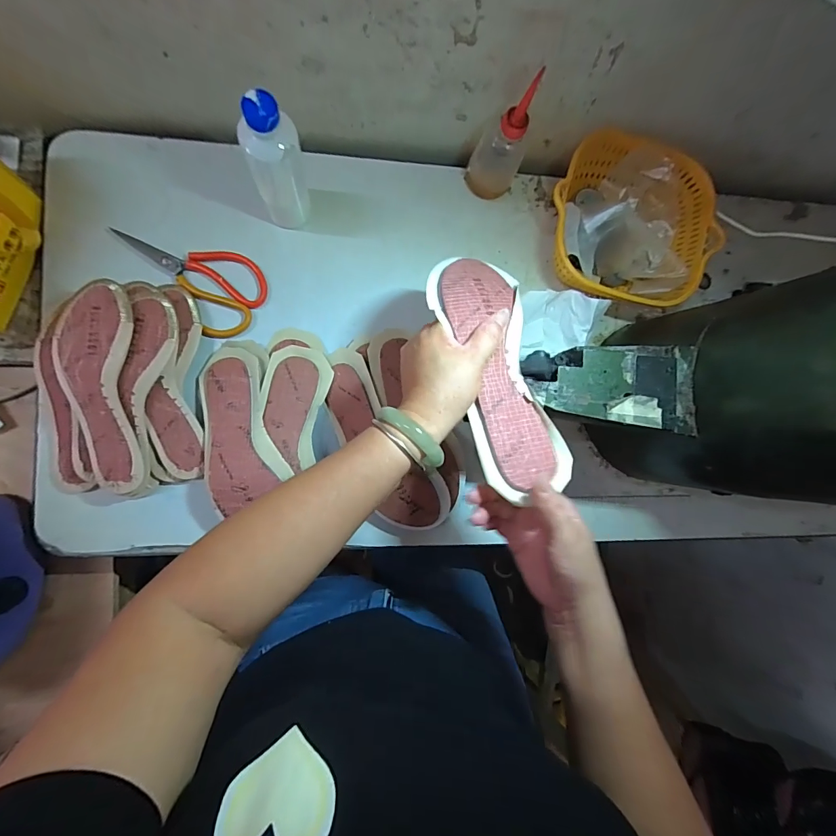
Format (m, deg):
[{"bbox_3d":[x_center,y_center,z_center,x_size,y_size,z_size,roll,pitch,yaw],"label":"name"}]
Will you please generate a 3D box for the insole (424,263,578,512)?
[{"bbox_3d":[0.071,-0.048,0.368,0.082,0.035,0.233,-13,77,-3],"label":"insole"}]

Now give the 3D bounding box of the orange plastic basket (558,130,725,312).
[{"bbox_3d":[0.273,-0.253,0.524,0.207,0.080,0.188,14,88,-3],"label":"orange plastic basket"}]

